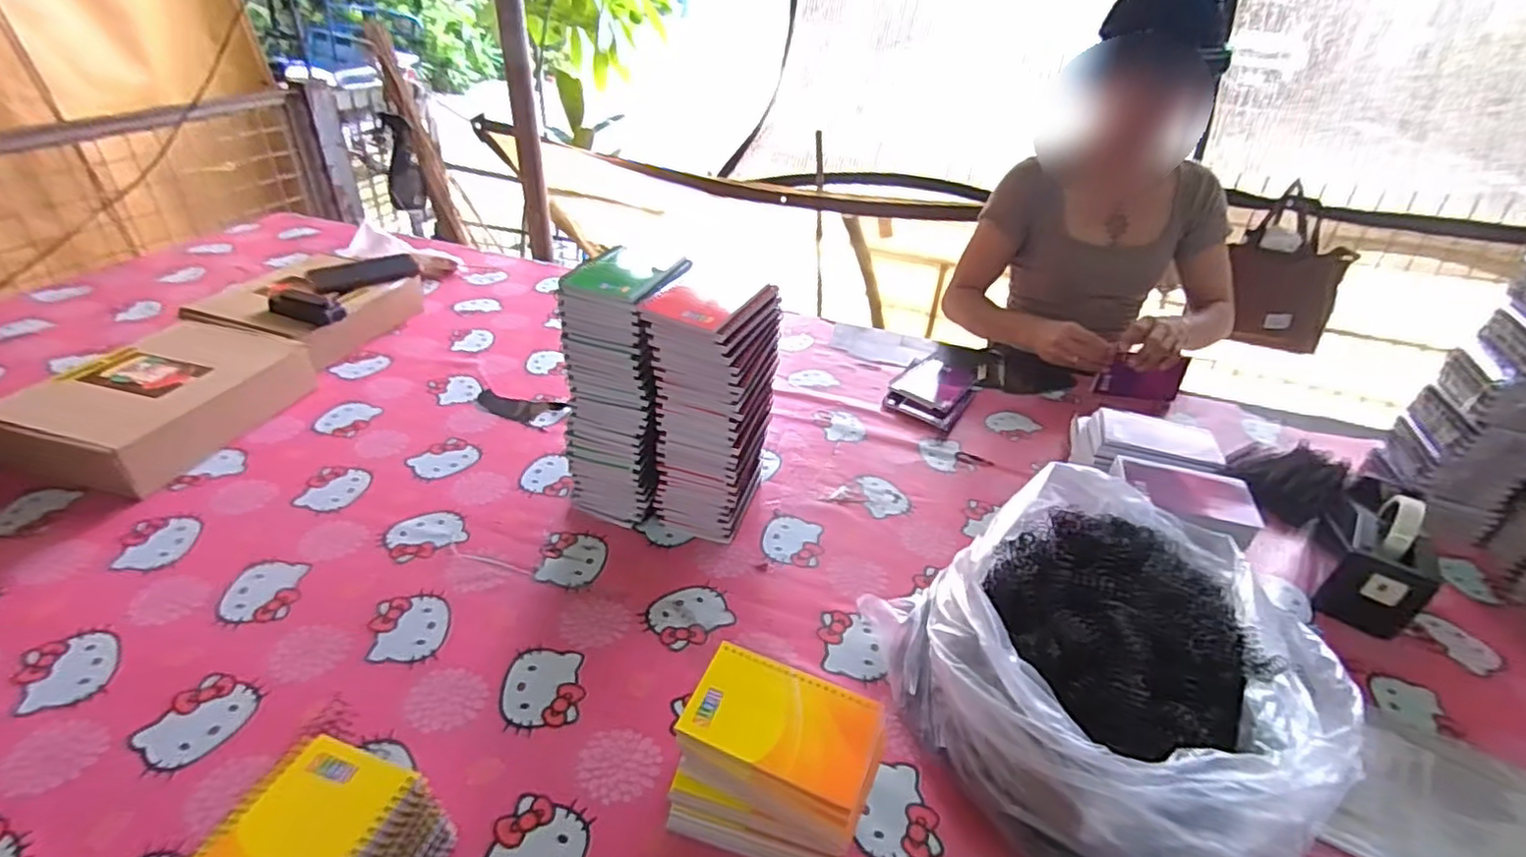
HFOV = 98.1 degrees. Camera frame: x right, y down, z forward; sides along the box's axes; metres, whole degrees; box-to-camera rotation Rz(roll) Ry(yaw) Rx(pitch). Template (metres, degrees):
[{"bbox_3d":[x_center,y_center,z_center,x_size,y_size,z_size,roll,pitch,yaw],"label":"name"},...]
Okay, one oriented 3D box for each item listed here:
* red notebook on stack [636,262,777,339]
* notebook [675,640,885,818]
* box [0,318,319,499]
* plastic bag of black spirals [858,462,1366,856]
[{"bbox_3d":[-0.050,-0.128,0.646,0.088,0.012,0.112,25,44,19],"label":"red notebook on stack"},{"bbox_3d":[0.013,0.207,0.471,0.128,0.009,0.085,15,37,15],"label":"notebook"},{"bbox_3d":[-0.773,-0.039,0.855,0.208,0.077,0.275,13,36,11],"label":"box"},{"bbox_3d":[0.305,0.204,0.565,0.330,0.175,0.320,-8,37,-17],"label":"plastic bag of black spirals"}]

